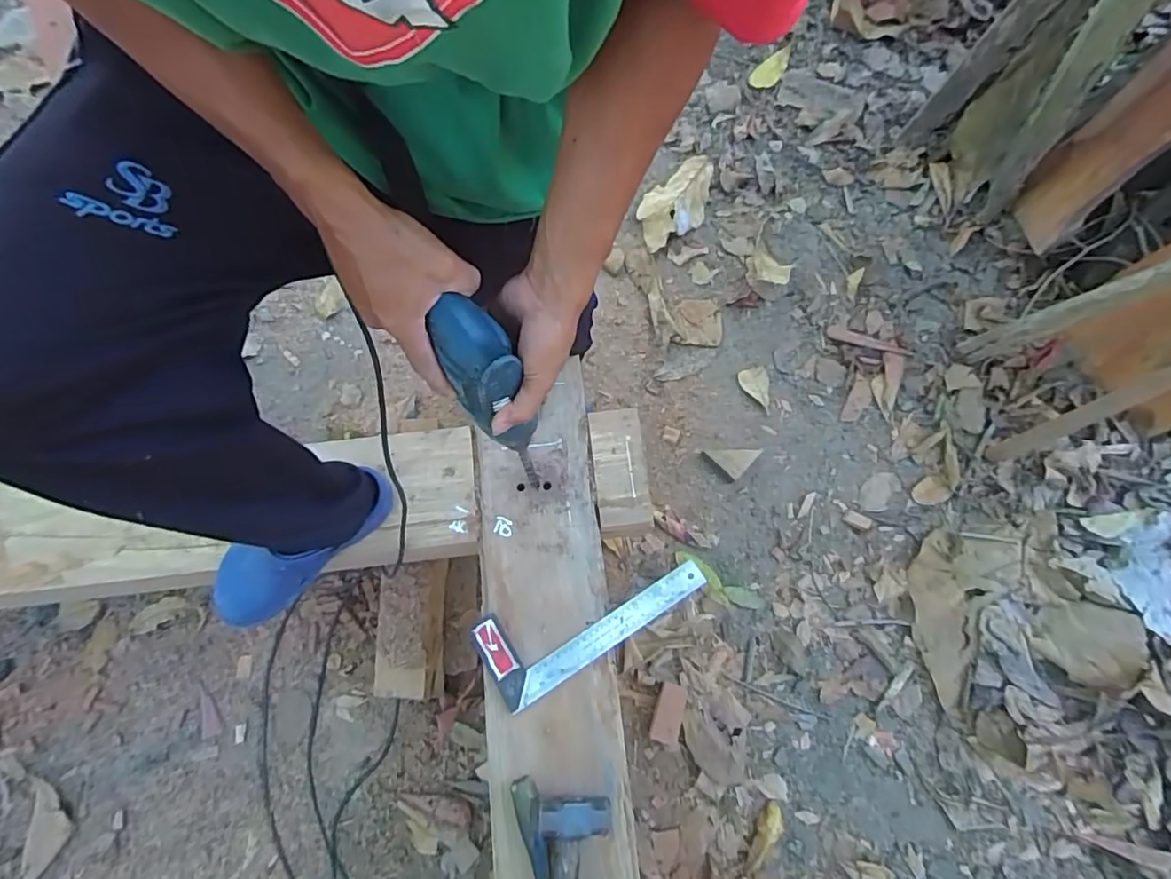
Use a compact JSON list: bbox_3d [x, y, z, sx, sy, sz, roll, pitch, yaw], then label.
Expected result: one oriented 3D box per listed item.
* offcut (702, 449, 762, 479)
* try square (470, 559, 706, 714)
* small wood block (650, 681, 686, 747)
[{"bbox_3d":[0.310,0.049,1.205,0.113,0.016,0.063,-1,73,0],"label":"offcut"},{"bbox_3d":[0.006,0.222,0.762,0.297,0.015,0.115,-31,75,-9],"label":"try square"},{"bbox_3d":[0.151,0.494,1.042,0.049,0.015,0.099,18,57,6],"label":"small wood block"}]

